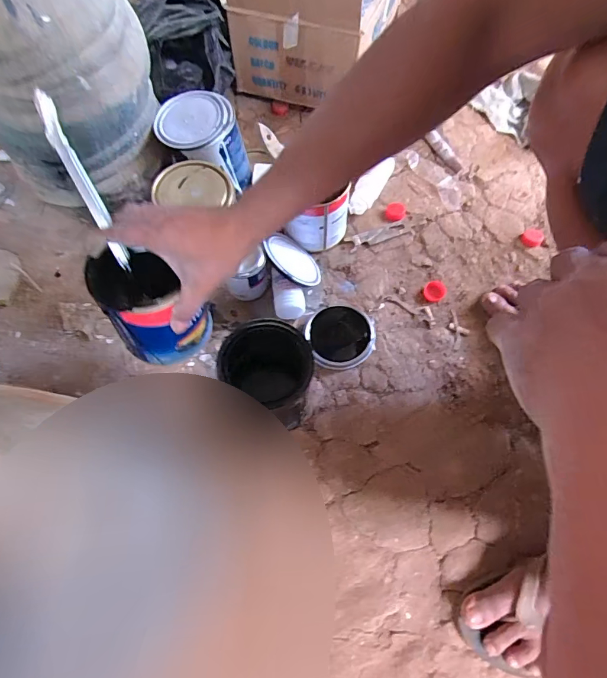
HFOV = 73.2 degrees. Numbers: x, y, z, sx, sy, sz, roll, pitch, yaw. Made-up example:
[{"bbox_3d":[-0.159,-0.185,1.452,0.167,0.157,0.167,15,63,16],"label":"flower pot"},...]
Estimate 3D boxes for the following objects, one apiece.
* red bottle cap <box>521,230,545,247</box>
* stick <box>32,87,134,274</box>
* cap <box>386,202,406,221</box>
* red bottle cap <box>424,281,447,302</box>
[{"bbox_3d":[0.376,-0.165,0.671,0.035,0.011,0.030,-41,76,-16],"label":"red bottle cap"},{"bbox_3d":[-0.215,-0.150,0.402,0.017,0.013,0.171,-25,111,-12],"label":"stick"},{"bbox_3d":[0.155,-0.215,0.686,0.030,0.010,0.037,4,68,-1],"label":"cap"},{"bbox_3d":[0.207,-0.076,0.641,0.033,0.010,0.039,30,70,9],"label":"red bottle cap"}]

